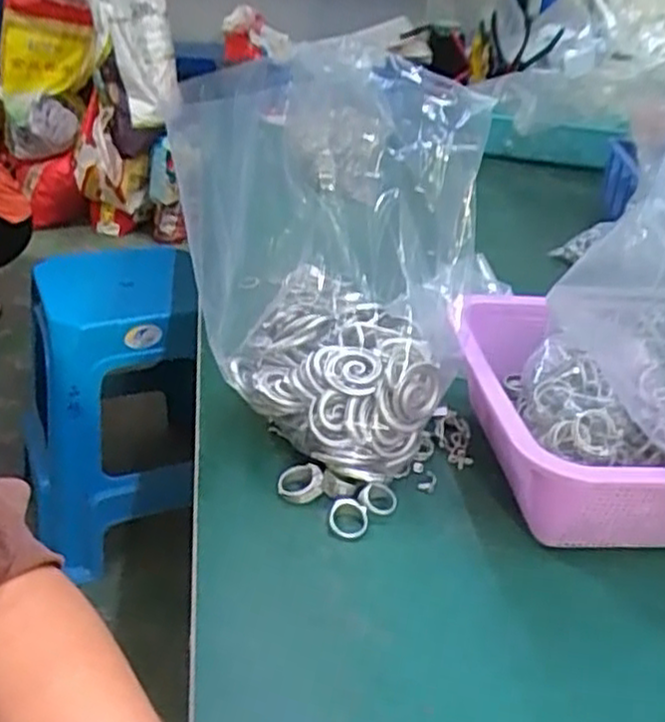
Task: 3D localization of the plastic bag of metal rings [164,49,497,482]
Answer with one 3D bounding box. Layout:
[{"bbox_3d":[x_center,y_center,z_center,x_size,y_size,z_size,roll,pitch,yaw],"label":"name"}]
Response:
[{"bbox_3d":[0.005,-0.049,0.483,0.150,0.237,0.123,13,31,13],"label":"plastic bag of metal rings"}]

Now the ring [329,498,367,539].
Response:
[{"bbox_3d":[0.010,0.095,0.454,0.023,0.004,0.026,22,50,8],"label":"ring"}]

